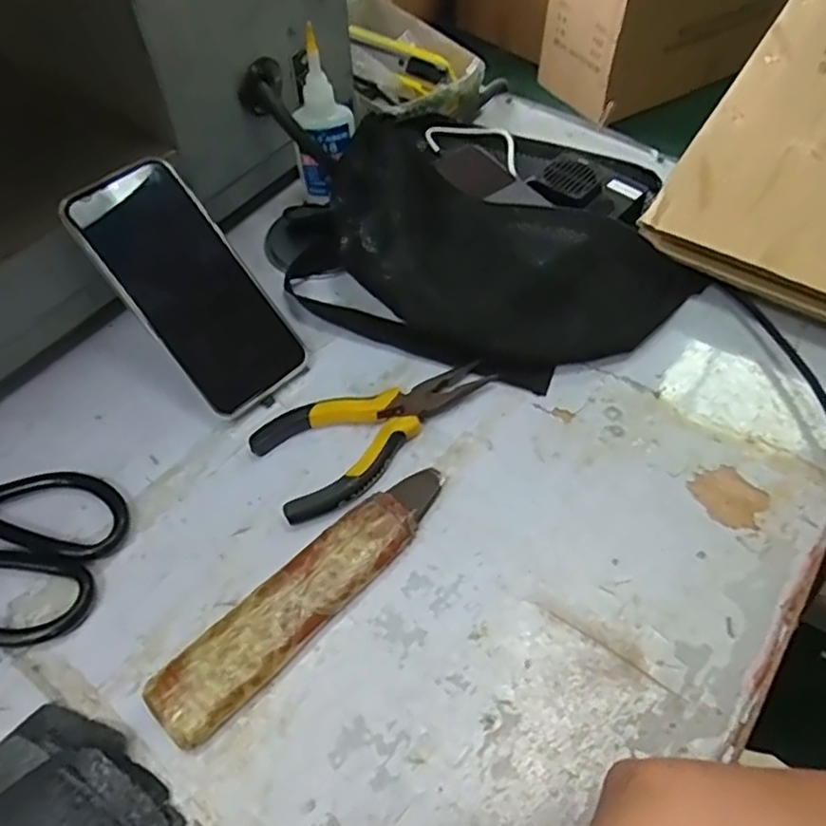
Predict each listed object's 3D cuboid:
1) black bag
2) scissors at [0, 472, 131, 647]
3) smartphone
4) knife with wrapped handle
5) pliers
[{"bbox_3d":[0.046,-0.114,0.457,0.286,0.085,0.145,20,58,14],"label":"black bag"},{"bbox_3d":[-0.244,0.066,0.376,0.159,0.013,0.097,17,57,11],"label":"scissors"},{"bbox_3d":[-0.139,-0.080,0.424,0.076,0.015,0.163,-41,103,-24],"label":"smartphone"},{"bbox_3d":[-0.053,0.095,0.359,0.038,0.017,0.186,39,64,24],"label":"knife with wrapped handle"},{"bbox_3d":[-0.019,0.009,0.416,0.149,0.016,0.067,-25,59,-16],"label":"pliers"}]

